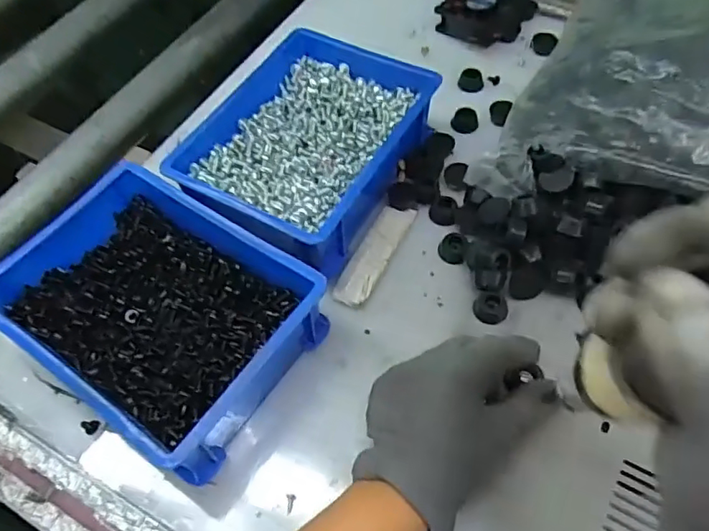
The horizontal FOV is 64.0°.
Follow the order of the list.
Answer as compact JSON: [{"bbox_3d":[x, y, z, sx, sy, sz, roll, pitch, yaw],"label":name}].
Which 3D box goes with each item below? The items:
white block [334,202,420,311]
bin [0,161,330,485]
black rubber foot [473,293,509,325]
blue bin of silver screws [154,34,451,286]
[{"bbox_3d":[0.016,-0.010,0.444,0.026,0.006,0.100,22,60,16],"label":"white block"},{"bbox_3d":[-0.131,0.030,0.395,0.199,0.066,0.152,30,63,20],"label":"bin"},{"bbox_3d":[0.099,0.031,0.414,0.024,0.015,0.018,6,57,7],"label":"black rubber foot"},{"bbox_3d":[-0.040,-0.096,0.463,0.154,0.058,0.202,26,62,18],"label":"blue bin of silver screws"}]

